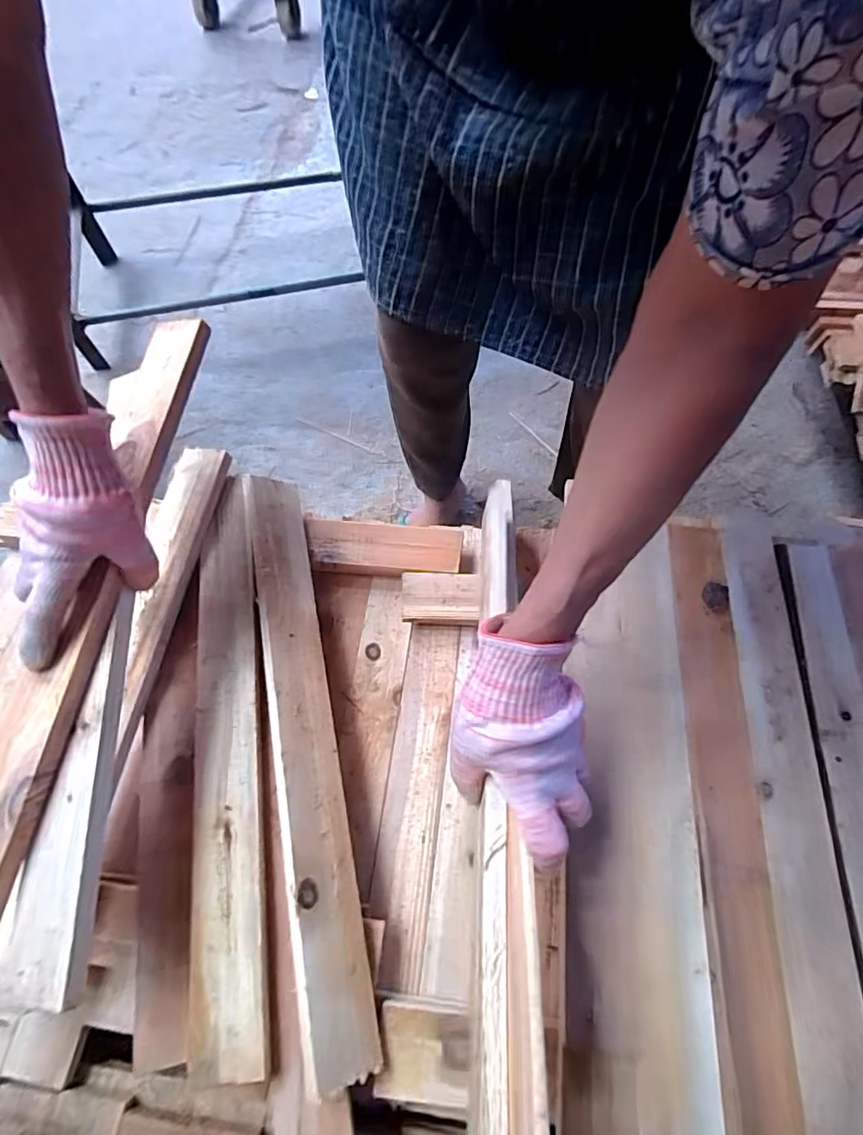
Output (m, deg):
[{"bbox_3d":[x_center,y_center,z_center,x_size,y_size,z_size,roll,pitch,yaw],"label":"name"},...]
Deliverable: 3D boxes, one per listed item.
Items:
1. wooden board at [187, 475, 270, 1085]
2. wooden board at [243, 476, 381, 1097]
[{"bbox_3d":[-0.181,0.135,0.459,0.055,0.023,0.479,-10,63,-2],"label":"wooden board"},{"bbox_3d":[-0.117,0.132,0.464,0.056,0.017,0.497,7,58,-38],"label":"wooden board"}]

